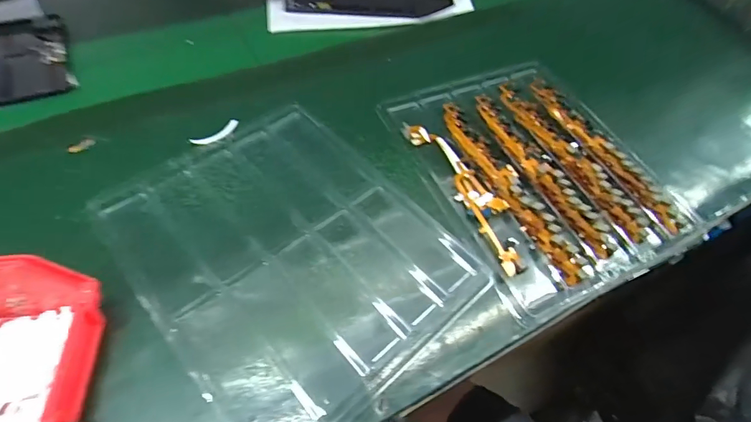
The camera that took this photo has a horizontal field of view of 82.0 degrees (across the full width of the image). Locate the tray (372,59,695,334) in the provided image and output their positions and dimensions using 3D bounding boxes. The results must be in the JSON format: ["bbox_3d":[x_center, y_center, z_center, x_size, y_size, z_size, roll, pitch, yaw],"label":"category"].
[{"bbox_3d":[0.159,-0.048,0.438,0.226,0.023,0.266,-18,56,-18],"label":"tray"}]

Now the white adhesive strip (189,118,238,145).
[{"bbox_3d":[-0.155,-0.075,0.421,0.049,0.004,0.014,-32,80,-28],"label":"white adhesive strip"}]

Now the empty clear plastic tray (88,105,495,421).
[{"bbox_3d":[-0.073,0.026,0.361,0.216,0.014,0.269,-34,60,-26],"label":"empty clear plastic tray"}]

